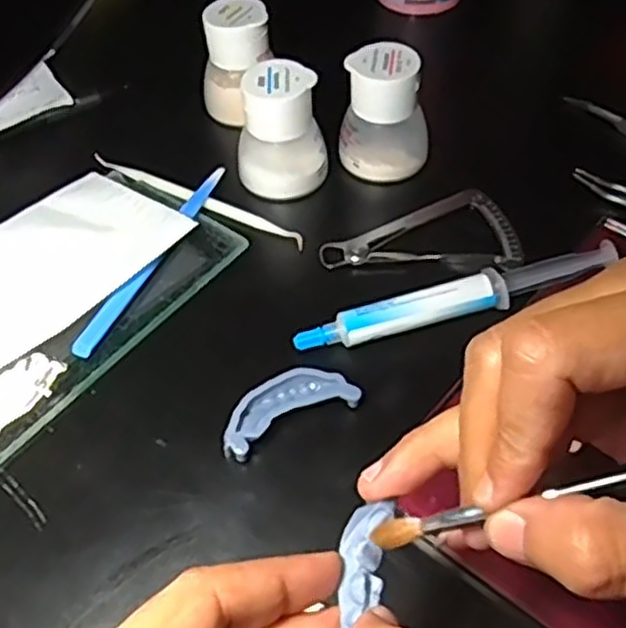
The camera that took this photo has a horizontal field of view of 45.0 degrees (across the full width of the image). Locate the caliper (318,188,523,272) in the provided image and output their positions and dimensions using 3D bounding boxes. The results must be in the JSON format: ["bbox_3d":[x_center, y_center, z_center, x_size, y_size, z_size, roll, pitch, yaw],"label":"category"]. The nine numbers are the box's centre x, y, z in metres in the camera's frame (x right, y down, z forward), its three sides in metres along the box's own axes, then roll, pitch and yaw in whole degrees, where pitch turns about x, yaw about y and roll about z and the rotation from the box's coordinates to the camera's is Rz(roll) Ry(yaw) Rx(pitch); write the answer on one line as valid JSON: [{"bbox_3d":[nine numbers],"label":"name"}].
[{"bbox_3d":[0.055,-0.045,0.402,0.101,0.006,0.056,-1,51,2],"label":"caliper"}]

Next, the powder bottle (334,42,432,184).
[{"bbox_3d":[0.040,-0.111,0.418,0.045,0.060,0.043,23,56,20],"label":"powder bottle"}]

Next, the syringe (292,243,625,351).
[{"bbox_3d":[0.067,-0.007,0.355,0.149,0.026,0.019,-12,52,-7],"label":"syringe"}]

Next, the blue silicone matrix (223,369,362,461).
[{"bbox_3d":[-0.012,0.041,0.331,0.061,0.012,0.026,-25,54,-16],"label":"blue silicone matrix"}]

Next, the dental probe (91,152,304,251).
[{"bbox_3d":[-0.065,-0.065,0.424,0.139,0.007,0.009,23,56,20],"label":"dental probe"}]

